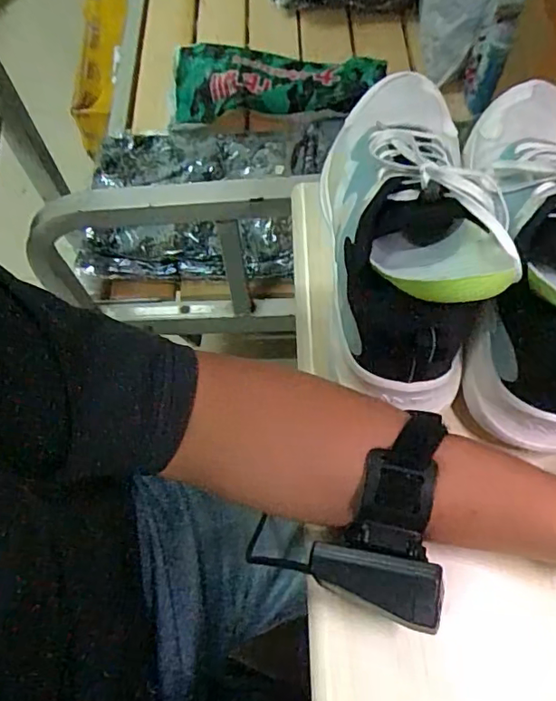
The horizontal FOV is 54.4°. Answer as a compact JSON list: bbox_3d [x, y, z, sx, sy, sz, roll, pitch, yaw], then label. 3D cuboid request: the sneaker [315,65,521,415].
[{"bbox_3d":[0.084,-0.103,0.353,0.099,0.103,0.271,2,63,3],"label":"sneaker"}]

